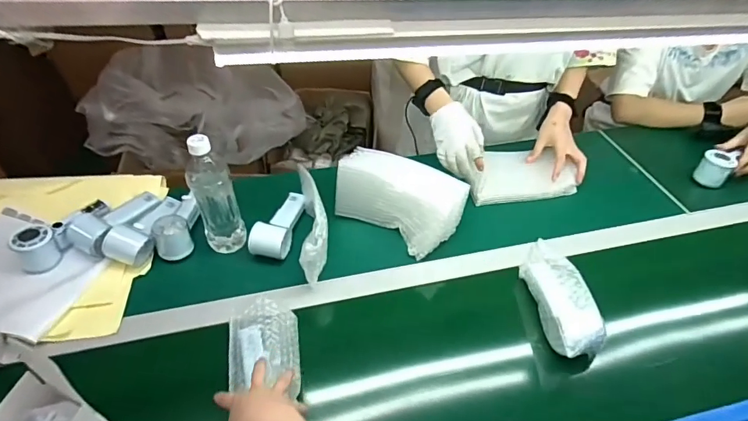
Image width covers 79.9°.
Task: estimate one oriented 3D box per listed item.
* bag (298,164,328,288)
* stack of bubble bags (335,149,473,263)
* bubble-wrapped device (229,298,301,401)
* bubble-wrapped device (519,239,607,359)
[{"bbox_3d":[-0.101,0.026,0.755,0.049,0.121,0.191,-5,59,-6],"label":"bag"},{"bbox_3d":[0.041,-0.015,0.780,0.219,0.117,0.093,21,49,19],"label":"stack of bubble bags"},{"bbox_3d":[-0.152,0.192,0.621,0.092,0.033,0.135,-7,46,-7],"label":"bubble-wrapped device"},{"bbox_3d":[0.282,0.133,0.679,0.066,0.051,0.192,-4,46,-5],"label":"bubble-wrapped device"}]

